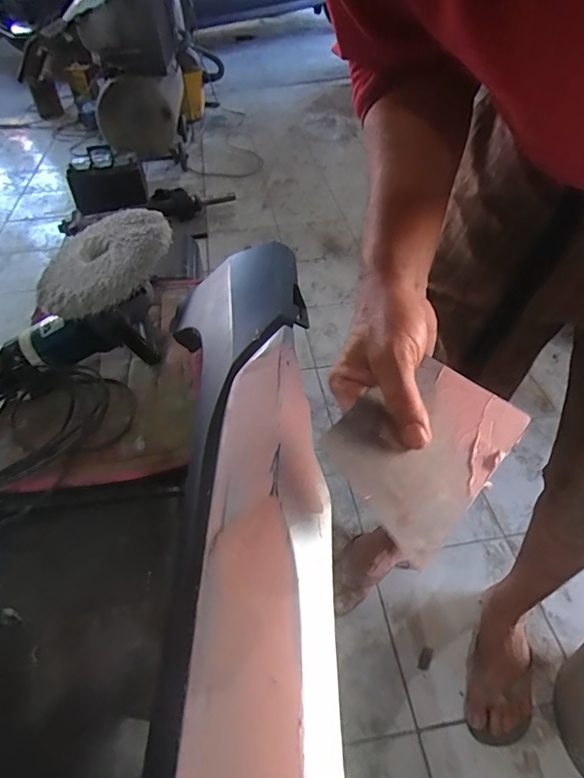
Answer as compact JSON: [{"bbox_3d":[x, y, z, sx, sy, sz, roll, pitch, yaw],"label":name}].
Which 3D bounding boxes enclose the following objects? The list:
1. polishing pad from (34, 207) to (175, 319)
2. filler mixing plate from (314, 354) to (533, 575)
[{"bbox_3d":[-0.289,-0.200,0.734,0.200,0.030,0.208,-7,55,19],"label":"polishing pad"},{"bbox_3d":[0.089,0.033,0.321,0.094,0.004,0.135,42,61,14],"label":"filler mixing plate"}]

